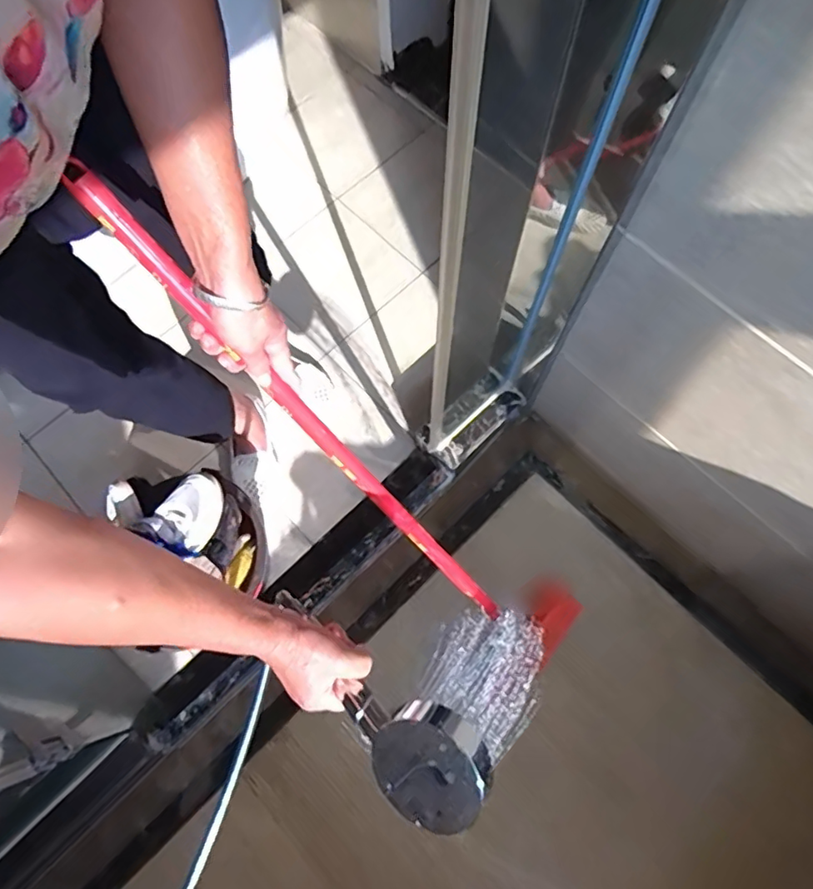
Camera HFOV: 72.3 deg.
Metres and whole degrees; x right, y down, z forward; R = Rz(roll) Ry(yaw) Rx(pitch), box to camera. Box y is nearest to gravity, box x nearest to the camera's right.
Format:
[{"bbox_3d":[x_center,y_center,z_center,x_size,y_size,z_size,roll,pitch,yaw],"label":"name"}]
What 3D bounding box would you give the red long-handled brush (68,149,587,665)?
[{"bbox_3d":[0.012,0.069,0.730,0.069,0.970,0.121,15,66,48],"label":"red long-handled brush"}]

